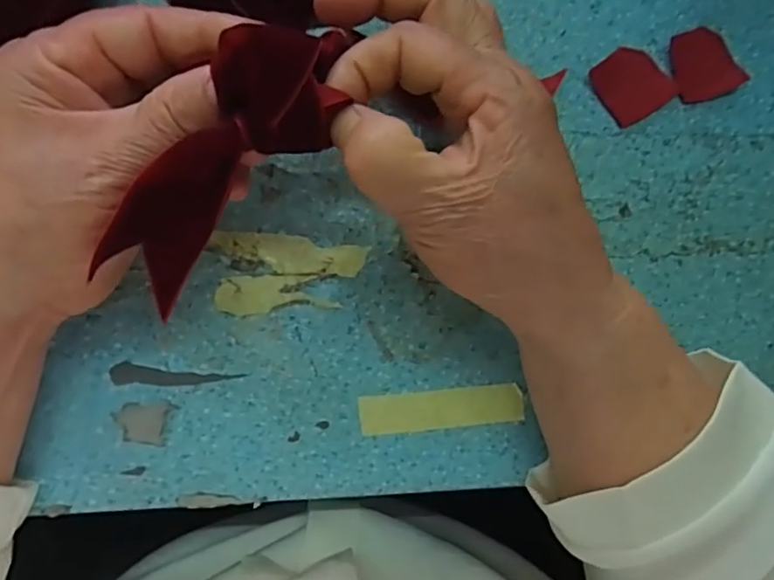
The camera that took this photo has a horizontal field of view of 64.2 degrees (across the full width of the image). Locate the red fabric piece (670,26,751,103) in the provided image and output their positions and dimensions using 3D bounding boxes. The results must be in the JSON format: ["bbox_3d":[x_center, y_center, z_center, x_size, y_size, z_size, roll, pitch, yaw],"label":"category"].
[{"bbox_3d":[0.154,-0.109,0.299,0.033,0.005,0.034,-22,94,-8],"label":"red fabric piece"}]

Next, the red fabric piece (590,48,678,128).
[{"bbox_3d":[0.117,-0.098,0.295,0.033,0.004,0.034,-38,96,-7],"label":"red fabric piece"}]

